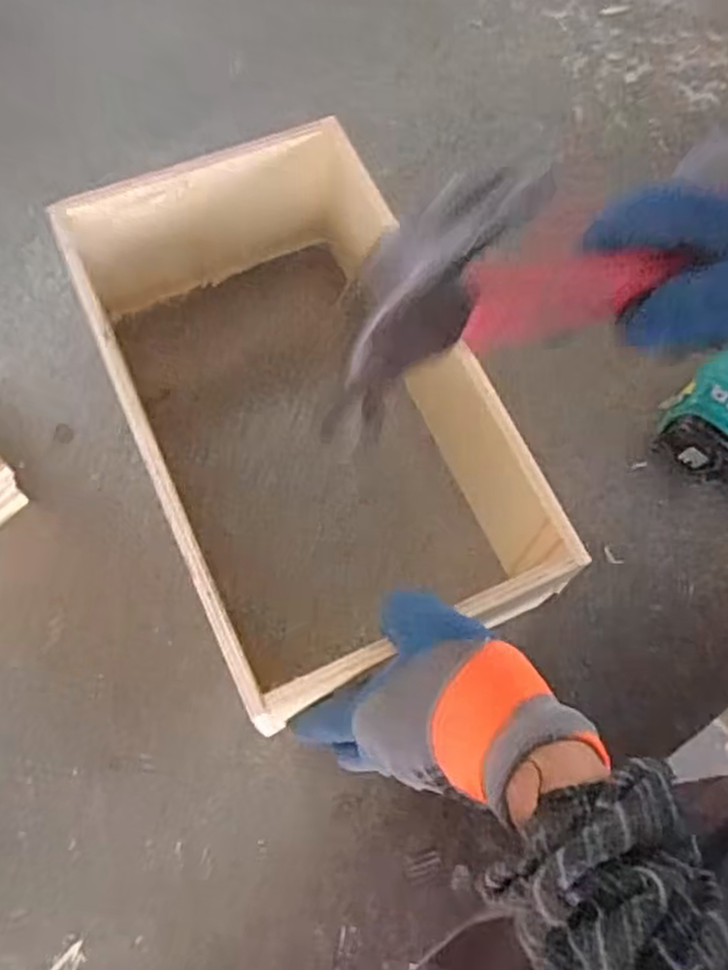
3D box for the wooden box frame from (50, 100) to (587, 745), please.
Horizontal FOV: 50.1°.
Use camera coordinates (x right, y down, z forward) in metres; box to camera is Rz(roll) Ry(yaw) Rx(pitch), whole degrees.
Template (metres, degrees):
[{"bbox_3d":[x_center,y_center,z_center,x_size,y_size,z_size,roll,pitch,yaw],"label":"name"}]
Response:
[{"bbox_3d":[-0.034,-0.050,0.514,0.216,0.121,0.343,-24,71,-10],"label":"wooden box frame"}]

